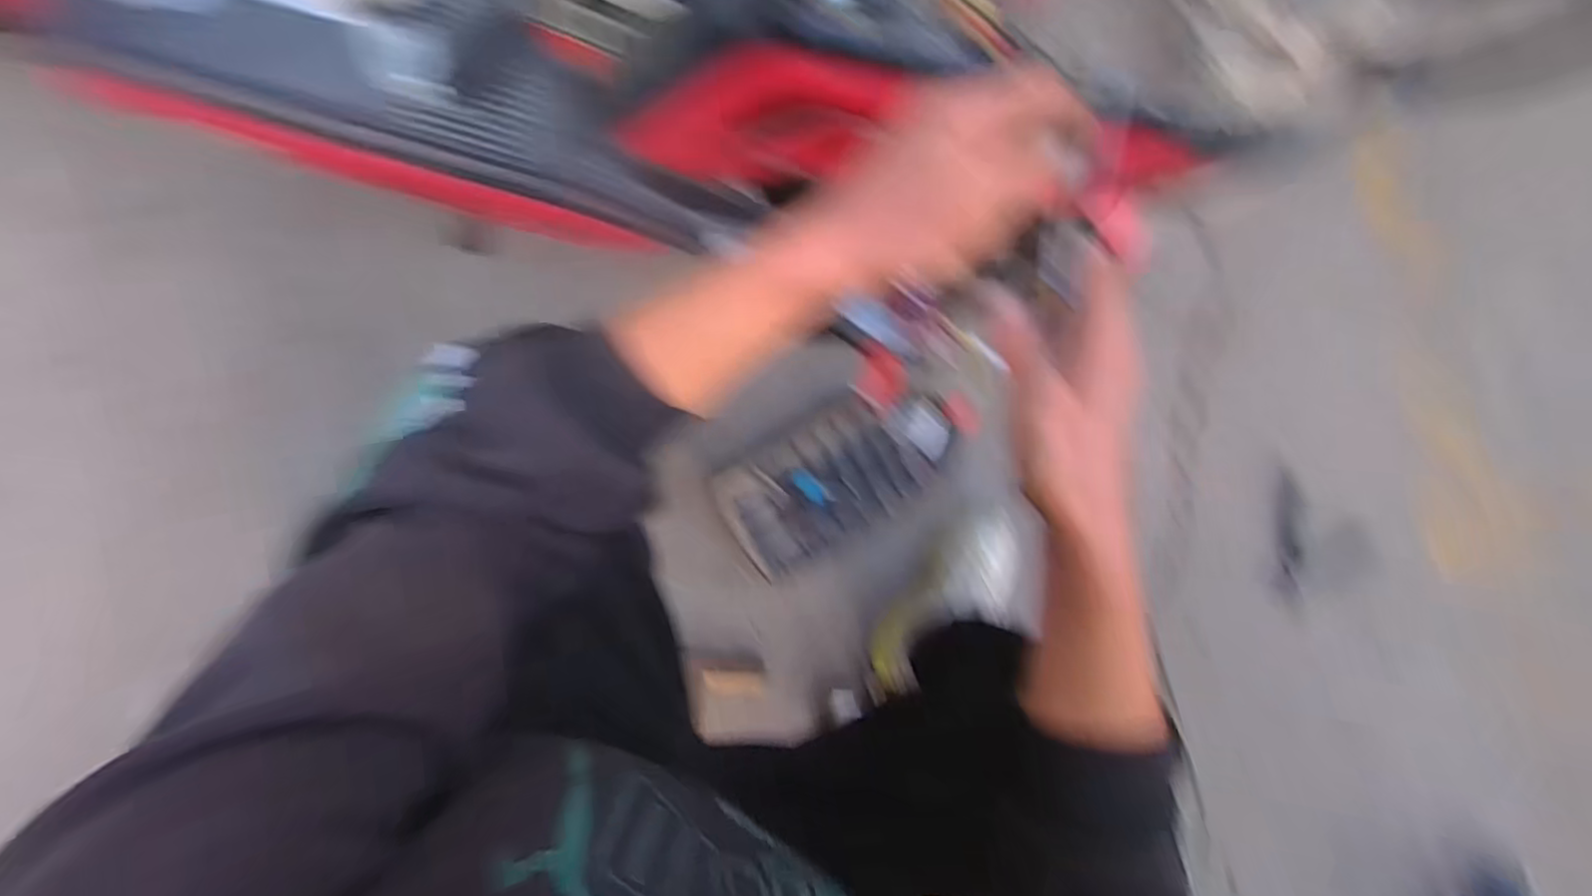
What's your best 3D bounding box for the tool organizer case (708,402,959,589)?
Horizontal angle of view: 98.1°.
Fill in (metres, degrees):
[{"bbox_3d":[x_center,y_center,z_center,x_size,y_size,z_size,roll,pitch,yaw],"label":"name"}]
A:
[{"bbox_3d":[0.053,0.037,0.911,0.301,0.052,0.155,-33,92,-7],"label":"tool organizer case"}]

